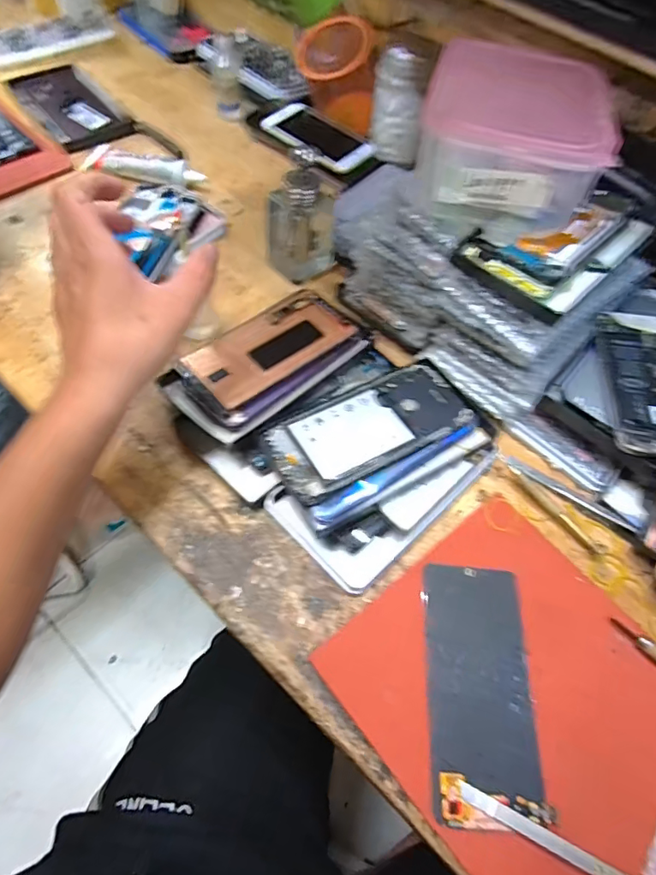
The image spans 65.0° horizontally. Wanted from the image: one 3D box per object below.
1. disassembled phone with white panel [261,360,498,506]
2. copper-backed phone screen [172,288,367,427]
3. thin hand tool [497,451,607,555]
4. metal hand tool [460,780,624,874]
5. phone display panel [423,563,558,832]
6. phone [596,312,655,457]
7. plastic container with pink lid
[{"bbox_3d":[0.039,-0.011,0.418,0.176,0.012,0.085,-21,59,-16],"label":"disassembled phone with white panel"},{"bbox_3d":[-0.053,-0.078,0.455,0.154,0.007,0.078,-39,73,-24],"label":"copper-backed phone screen"},{"bbox_3d":[0.181,0.055,0.427,0.009,0.013,0.108,-34,68,-23],"label":"thin hand tool"},{"bbox_3d":[0.134,0.239,0.302,0.119,0.008,0.010,23,66,15],"label":"metal hand tool"},{"bbox_3d":[0.103,0.165,0.346,0.070,0.006,0.155,3,57,-1],"label":"phone display panel"},{"bbox_3d":[0.271,-0.049,0.431,0.070,0.004,0.142,8,59,-1],"label":"phone"},{"bbox_3d":[0.144,-0.225,0.400,0.125,0.079,0.146,19,59,5],"label":"plastic container with pink lid"}]

